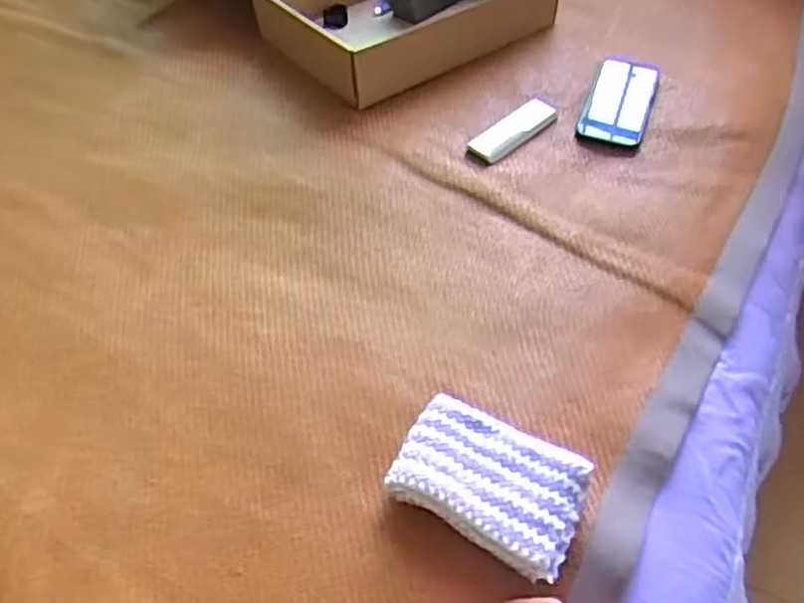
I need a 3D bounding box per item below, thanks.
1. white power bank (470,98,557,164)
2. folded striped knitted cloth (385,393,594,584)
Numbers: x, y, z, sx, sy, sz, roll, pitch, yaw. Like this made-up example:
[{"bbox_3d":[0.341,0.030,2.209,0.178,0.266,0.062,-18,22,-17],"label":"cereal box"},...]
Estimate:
[{"bbox_3d":[0.135,-0.211,0.879,0.128,0.012,0.046,-37,60,-24],"label":"white power bank"},{"bbox_3d":[0.072,0.145,0.580,0.148,0.041,0.100,26,55,18],"label":"folded striped knitted cloth"}]

